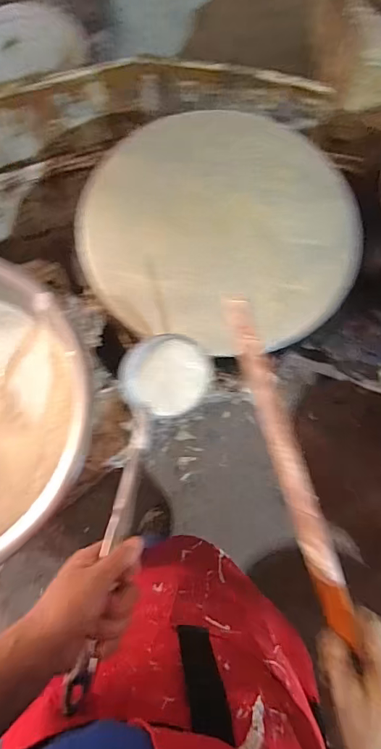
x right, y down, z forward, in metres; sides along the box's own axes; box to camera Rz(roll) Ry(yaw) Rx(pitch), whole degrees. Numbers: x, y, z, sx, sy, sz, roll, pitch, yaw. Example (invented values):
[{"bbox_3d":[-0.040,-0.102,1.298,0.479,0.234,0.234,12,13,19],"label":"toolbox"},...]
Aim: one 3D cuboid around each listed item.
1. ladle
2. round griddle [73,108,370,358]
[{"bbox_3d":[-0.053,0.115,0.419,0.089,0.050,0.334,13,65,2],"label":"ladle"},{"bbox_3d":[0.047,-0.214,0.620,0.373,0.034,0.365,0,77,-1],"label":"round griddle"}]

